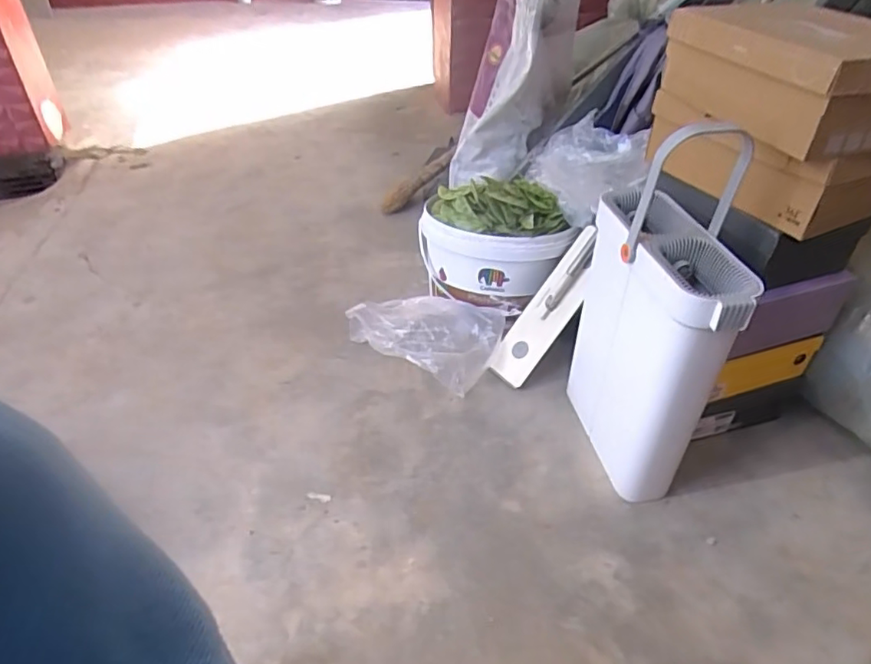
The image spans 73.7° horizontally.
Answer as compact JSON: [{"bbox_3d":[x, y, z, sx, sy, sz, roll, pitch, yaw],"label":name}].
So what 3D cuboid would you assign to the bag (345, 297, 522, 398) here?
[{"bbox_3d":[-0.017,-0.004,1.312,0.321,0.088,0.231,18,43,22],"label":"bag"}]

